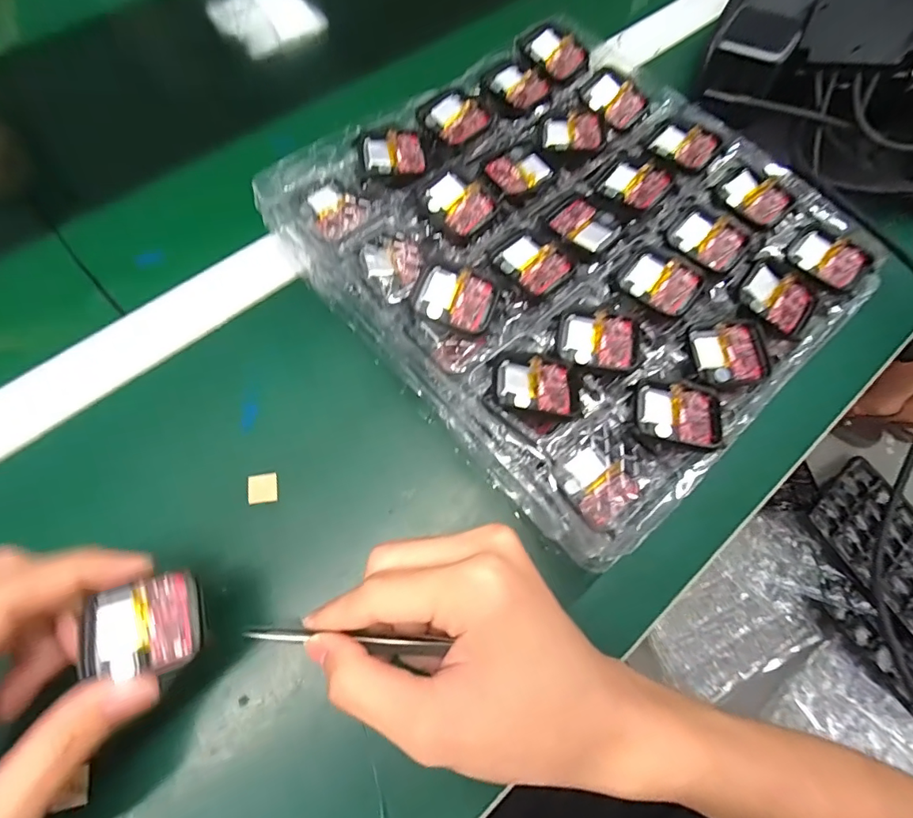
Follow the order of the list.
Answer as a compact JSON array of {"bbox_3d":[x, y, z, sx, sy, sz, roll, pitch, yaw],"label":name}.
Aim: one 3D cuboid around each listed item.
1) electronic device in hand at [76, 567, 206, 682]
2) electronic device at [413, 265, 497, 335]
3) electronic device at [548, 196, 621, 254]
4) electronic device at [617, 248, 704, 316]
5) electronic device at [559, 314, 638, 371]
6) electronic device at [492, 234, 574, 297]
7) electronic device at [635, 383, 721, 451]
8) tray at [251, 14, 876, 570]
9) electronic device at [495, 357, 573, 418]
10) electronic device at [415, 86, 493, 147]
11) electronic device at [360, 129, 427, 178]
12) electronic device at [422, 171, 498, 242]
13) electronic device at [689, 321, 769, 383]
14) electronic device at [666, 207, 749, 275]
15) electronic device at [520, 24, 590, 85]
[{"bbox_3d":[-0.125,0.087,0.197,0.042,0.008,0.035,-15,69,-9],"label":"electronic device in hand"},{"bbox_3d":[-0.001,-0.058,0.258,0.039,0.009,0.034,17,67,4],"label":"electronic device"},{"bbox_3d":[0.077,-0.110,0.289,0.037,0.006,0.032,41,71,14],"label":"electronic device"},{"bbox_3d":[0.115,-0.072,0.276,0.032,0.005,0.041,-41,75,-17],"label":"electronic device"},{"bbox_3d":[0.075,-0.037,0.260,0.039,0.005,0.031,8,67,1],"label":"electronic device"},{"bbox_3d":[0.043,-0.081,0.274,0.033,0.007,0.038,-41,75,-17],"label":"electronic device"},{"bbox_3d":[0.112,0.002,0.248,0.041,0.006,0.035,14,67,3],"label":"electronic device"},{"bbox_3d":[0.070,-0.101,0.298,0.266,0.041,0.283,-38,74,-17],"label":"tray"},{"bbox_3d":[0.038,-0.012,0.240,0.037,0.010,0.033,3,67,-1],"label":"electronic device"},{"bbox_3d":[-0.001,-0.184,0.309,0.035,0.008,0.042,-39,74,-17],"label":"electronic device"},{"bbox_3d":[-0.039,-0.156,0.302,0.037,0.010,0.033,-10,68,-7],"label":"electronic device"},{"bbox_3d":[0.002,-0.121,0.287,0.037,0.007,0.038,-42,75,-17],"label":"electronic device"},{"bbox_3d":[0.149,-0.030,0.267,0.039,0.006,0.033,-9,68,-6],"label":"electronic device"},{"bbox_3d":[0.147,-0.100,0.288,0.041,0.004,0.036,43,72,14],"label":"electronic device"},{"bbox_3d":[0.069,-0.246,0.341,0.038,0.010,0.043,-38,74,-16],"label":"electronic device"}]

